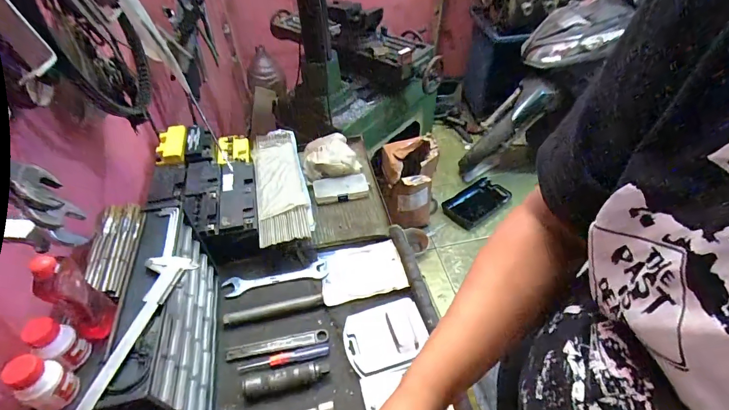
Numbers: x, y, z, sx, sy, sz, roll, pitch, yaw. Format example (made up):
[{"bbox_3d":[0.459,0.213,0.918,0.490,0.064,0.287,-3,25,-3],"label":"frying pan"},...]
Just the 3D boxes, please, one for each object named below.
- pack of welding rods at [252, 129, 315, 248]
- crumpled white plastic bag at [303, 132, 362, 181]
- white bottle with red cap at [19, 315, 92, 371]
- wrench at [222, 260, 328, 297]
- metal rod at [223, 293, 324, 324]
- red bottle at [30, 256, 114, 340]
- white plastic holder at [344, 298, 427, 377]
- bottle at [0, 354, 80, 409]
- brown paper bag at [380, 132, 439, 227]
[{"bbox_3d":[-0.194,-0.064,0.849,0.111,0.030,0.375,-12,46,-9],"label":"pack of welding rods"},{"bbox_3d":[-0.086,-0.127,0.953,0.142,0.066,0.139,-6,46,-4],"label":"crumpled white plastic bag"},{"bbox_3d":[-0.329,0.149,0.400,0.029,0.067,0.035,9,47,11],"label":"white bottle with red cap"},{"bbox_3d":[-0.176,0.144,0.740,0.198,0.009,0.040,-10,46,-7],"label":"wrench"},{"bbox_3d":[-0.165,0.191,0.681,0.177,0.019,0.020,-10,46,-7],"label":"metal rod"},{"bbox_3d":[-0.318,0.098,0.405,0.045,0.112,0.041,25,52,25],"label":"red bottle"},{"bbox_3d":[0.035,0.224,0.643,0.137,0.022,0.112,-12,46,-9],"label":"white plastic holder"},{"bbox_3d":[-0.323,0.176,0.373,0.032,0.066,0.035,-20,48,-16],"label":"bottle"},{"bbox_3d":[0.189,-0.080,1.637,0.226,0.437,0.208,2,46,5],"label":"brown paper bag"}]

